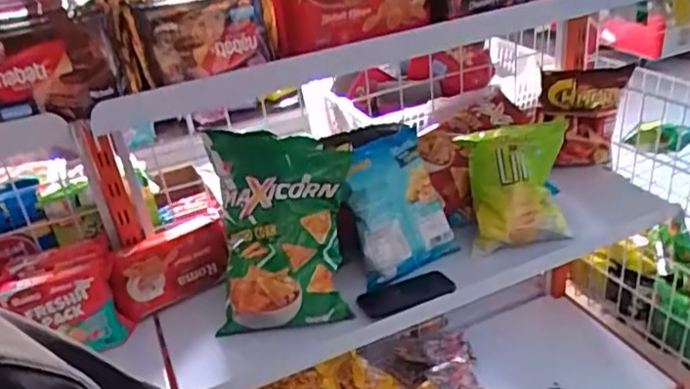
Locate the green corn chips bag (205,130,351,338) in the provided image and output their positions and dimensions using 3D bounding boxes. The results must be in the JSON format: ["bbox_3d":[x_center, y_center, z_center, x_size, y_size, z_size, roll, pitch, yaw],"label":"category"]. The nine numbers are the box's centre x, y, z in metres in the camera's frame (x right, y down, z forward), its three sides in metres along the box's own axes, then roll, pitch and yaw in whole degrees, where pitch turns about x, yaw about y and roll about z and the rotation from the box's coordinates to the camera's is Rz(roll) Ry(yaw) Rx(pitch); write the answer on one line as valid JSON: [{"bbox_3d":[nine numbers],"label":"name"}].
[{"bbox_3d":[-0.094,0.046,0.901,0.199,0.297,0.111,-4,-7,2],"label":"green corn chips bag"}]

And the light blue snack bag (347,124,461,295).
[{"bbox_3d":[0.087,0.013,0.991,0.174,0.222,0.051,-18,-3,-31],"label":"light blue snack bag"}]

